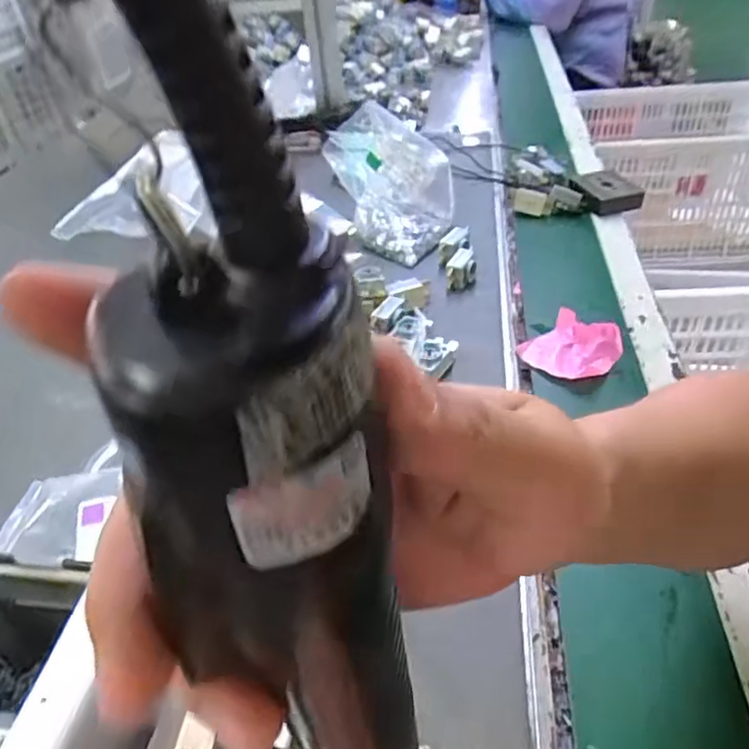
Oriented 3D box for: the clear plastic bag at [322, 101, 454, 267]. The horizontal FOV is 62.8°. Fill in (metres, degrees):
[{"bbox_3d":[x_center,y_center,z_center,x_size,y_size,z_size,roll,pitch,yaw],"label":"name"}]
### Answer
[{"bbox_3d":[0.013,-0.228,0.721,0.150,0.122,0.121,23,48,29],"label":"clear plastic bag"}]

